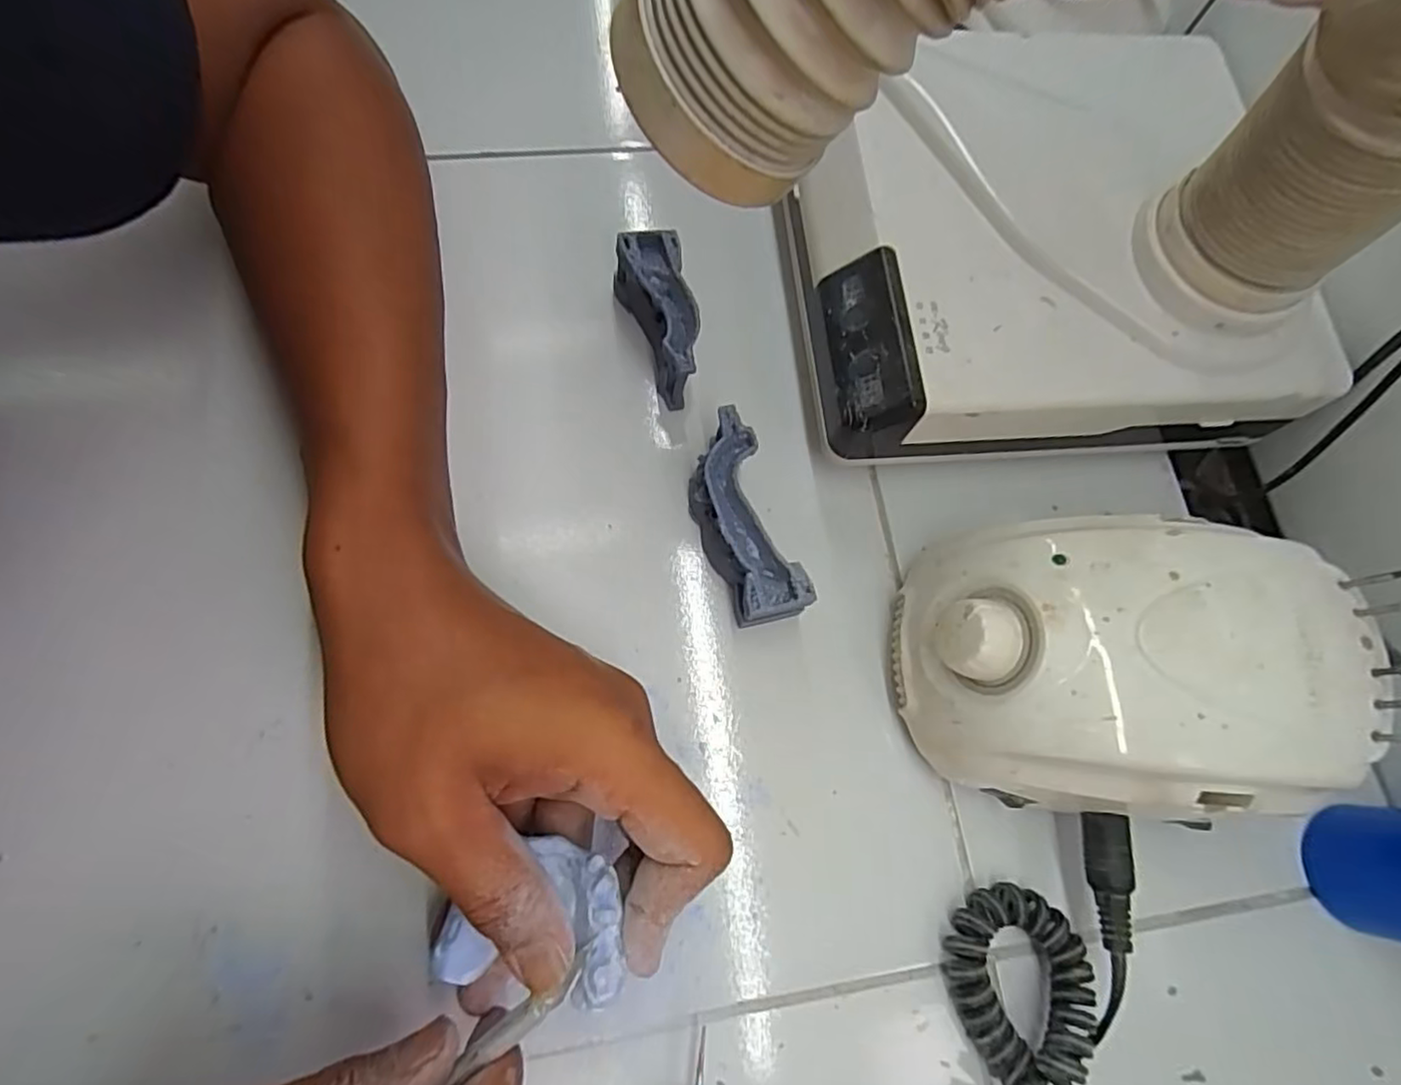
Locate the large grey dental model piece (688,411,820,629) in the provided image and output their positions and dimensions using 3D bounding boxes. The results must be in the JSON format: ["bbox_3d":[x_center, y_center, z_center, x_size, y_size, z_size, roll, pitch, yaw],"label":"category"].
[{"bbox_3d":[0.017,-0.007,0.284,0.031,0.040,0.085,-17,75,-9],"label":"large grey dental model piece"}]

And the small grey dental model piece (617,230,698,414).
[{"bbox_3d":[-0.017,-0.100,0.302,0.029,0.041,0.068,-13,75,-9],"label":"small grey dental model piece"}]

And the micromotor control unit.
[{"bbox_3d":[0.149,0.046,0.249,0.135,0.080,0.103,5,72,-4],"label":"micromotor control unit"}]

